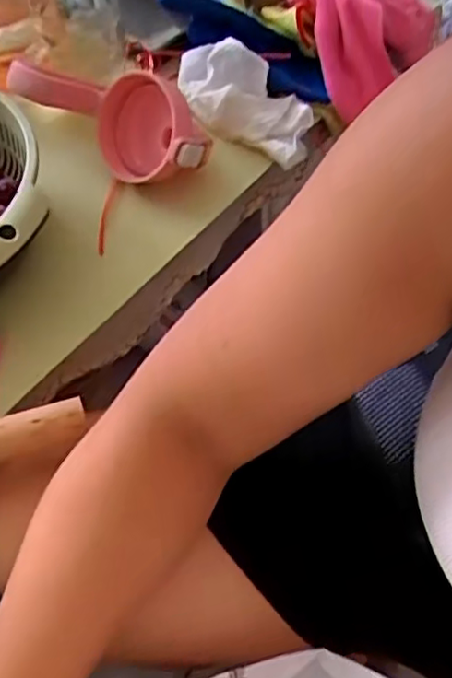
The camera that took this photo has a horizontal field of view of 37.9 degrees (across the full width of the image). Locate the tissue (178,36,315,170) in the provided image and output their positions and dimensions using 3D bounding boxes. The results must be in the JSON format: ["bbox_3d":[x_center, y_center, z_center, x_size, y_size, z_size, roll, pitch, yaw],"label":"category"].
[{"bbox_3d":[0.010,-0.232,0.623,0.078,0.048,0.167,-38,65,-22],"label":"tissue"}]

